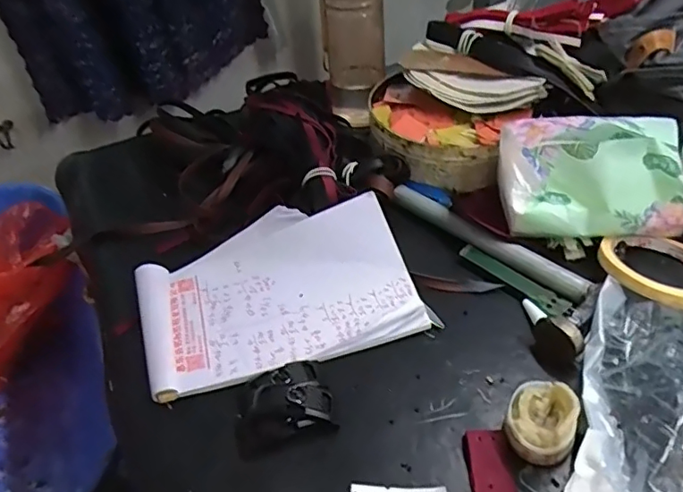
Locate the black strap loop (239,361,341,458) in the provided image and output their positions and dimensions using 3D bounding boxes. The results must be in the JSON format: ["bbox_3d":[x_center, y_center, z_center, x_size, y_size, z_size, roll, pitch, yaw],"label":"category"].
[{"bbox_3d":[-0.043,0.107,0.381,0.066,0.021,0.060,-16,43,-10],"label":"black strap loop"}]

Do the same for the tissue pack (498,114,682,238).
[{"bbox_3d":[0.212,-0.059,0.462,0.154,0.102,0.059,1,9,13],"label":"tissue pack"}]

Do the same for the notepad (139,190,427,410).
[{"bbox_3d":[-0.056,0.031,0.447,0.217,0.044,0.145,-16,43,-10],"label":"notepad"}]

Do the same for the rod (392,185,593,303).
[{"bbox_3d":[0.127,-0.007,0.484,0.024,0.013,0.195,-36,50,-28],"label":"rod"}]

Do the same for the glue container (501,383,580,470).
[{"bbox_3d":[0.126,0.113,0.350,0.040,0.043,0.048,17,47,19],"label":"glue container"}]

